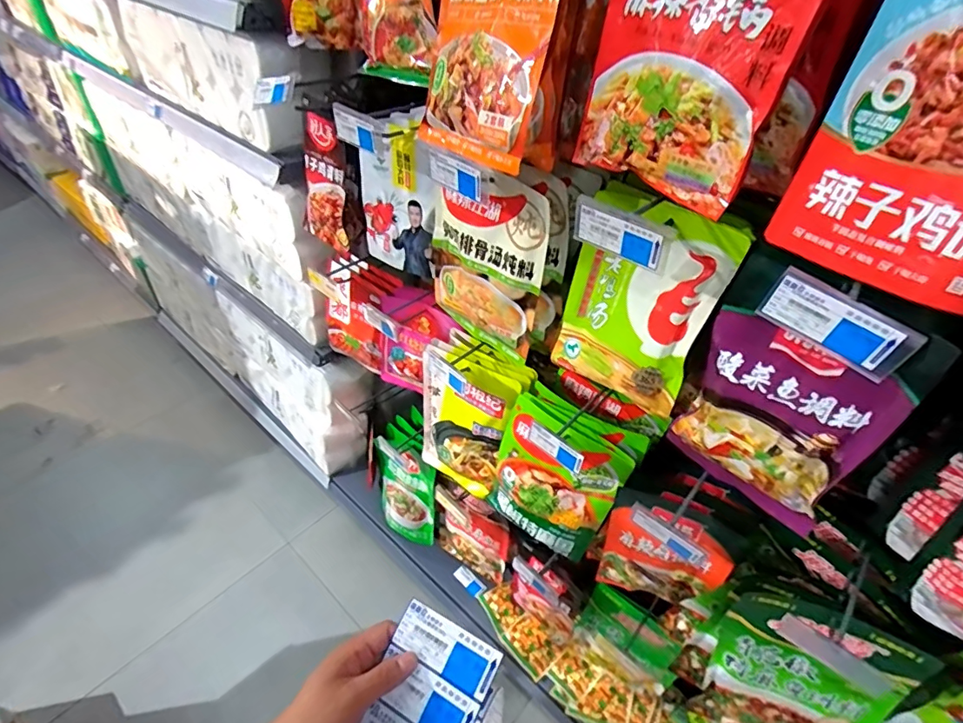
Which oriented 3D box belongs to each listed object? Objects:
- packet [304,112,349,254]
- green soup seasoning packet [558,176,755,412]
[{"bbox_3d":[-0.269,-0.301,0.877,0.115,0.217,0.034,38,45,25],"label":"packet"},{"bbox_3d":[0.190,-0.069,0.610,0.171,0.244,0.023,30,32,28],"label":"green soup seasoning packet"}]

